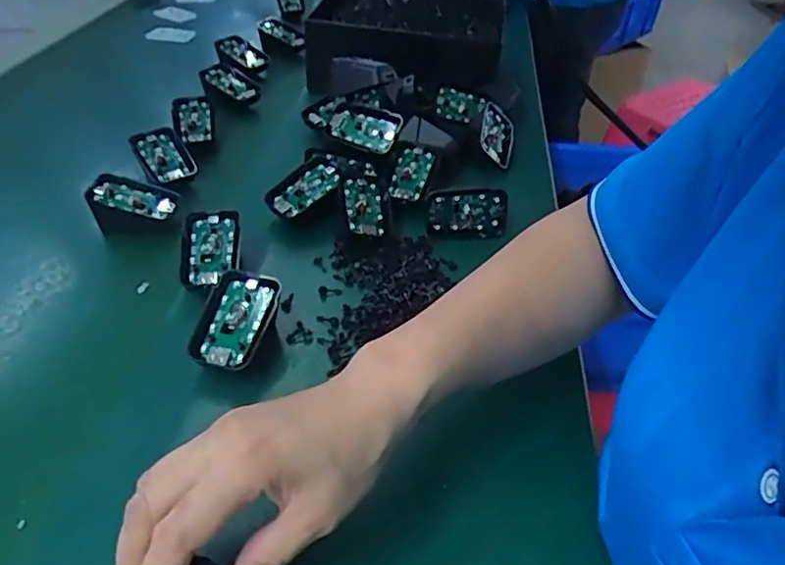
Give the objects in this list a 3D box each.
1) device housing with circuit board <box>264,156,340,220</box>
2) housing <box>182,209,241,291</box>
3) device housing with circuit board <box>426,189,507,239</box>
[{"bbox_3d":[-0.077,-0.084,0.527,0.071,0.009,0.040,-37,64,-17],"label":"device housing with circuit board"},{"bbox_3d":[-0.138,-0.025,0.454,0.042,0.011,0.069,-1,59,-3],"label":"housing"},{"bbox_3d":[0.064,-0.059,0.519,0.067,0.042,0.009,-3,23,-5],"label":"device housing with circuit board"}]

